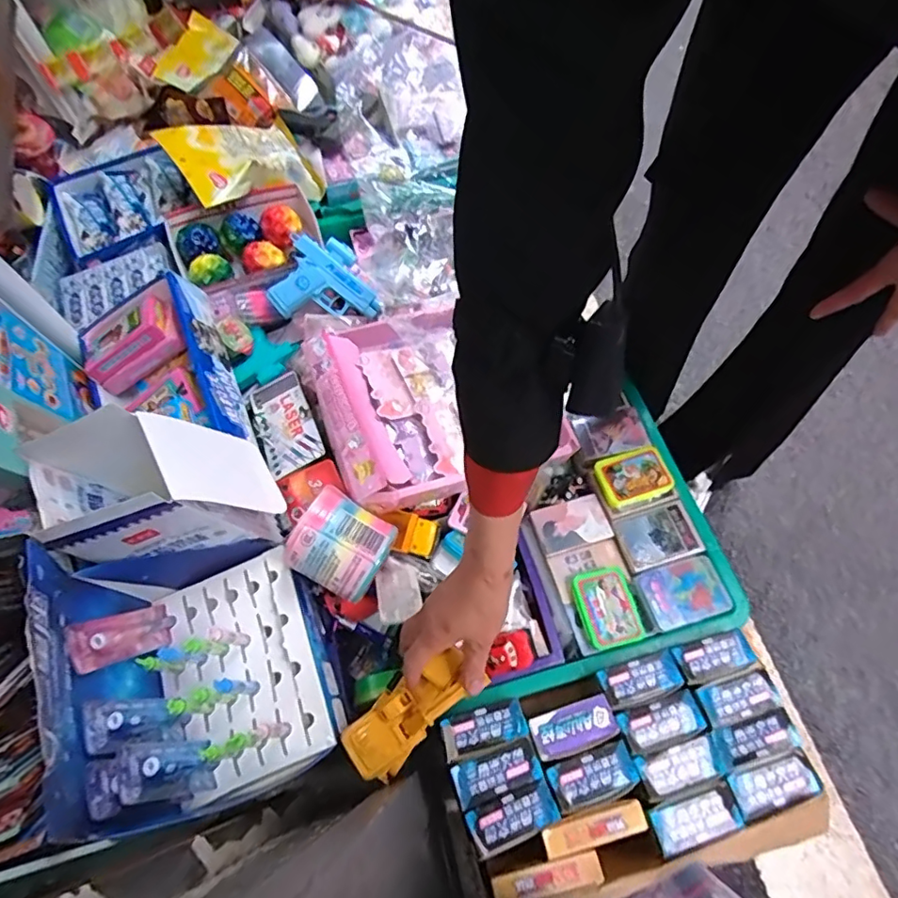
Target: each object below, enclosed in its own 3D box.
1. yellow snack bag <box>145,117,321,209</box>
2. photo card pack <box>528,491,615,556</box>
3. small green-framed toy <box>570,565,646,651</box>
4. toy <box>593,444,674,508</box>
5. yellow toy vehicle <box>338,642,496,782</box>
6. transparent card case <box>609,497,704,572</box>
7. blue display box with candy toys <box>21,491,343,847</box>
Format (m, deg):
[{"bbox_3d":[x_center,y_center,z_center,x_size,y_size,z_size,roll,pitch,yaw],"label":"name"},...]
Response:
[{"bbox_3d":[-0.314,-0.447,0.841,0.217,0.041,0.165,-22,74,-32],"label":"yellow snack bag"},{"bbox_3d":[0.147,0.091,0.668,0.087,0.007,0.057,-17,65,-5],"label":"photo card pack"},{"bbox_3d":[0.176,0.176,0.616,0.062,0.015,0.086,-15,65,-4],"label":"small green-framed toy"},{"bbox_3d":[0.227,0.033,0.678,0.084,0.016,0.065,-21,65,-7],"label":"toy"},{"bbox_3d":[-0.035,0.245,0.514,0.126,0.050,0.058,-41,69,-3],"label":"yellow toy vehicle"},{"bbox_3d":[0.248,0.102,0.657,0.089,0.008,0.065,-18,65,-5],"label":"transparent card case"},{"bbox_3d":[-0.226,0.174,0.483,0.170,0.179,0.233,-24,66,-8],"label":"blue display box with candy toys"}]

